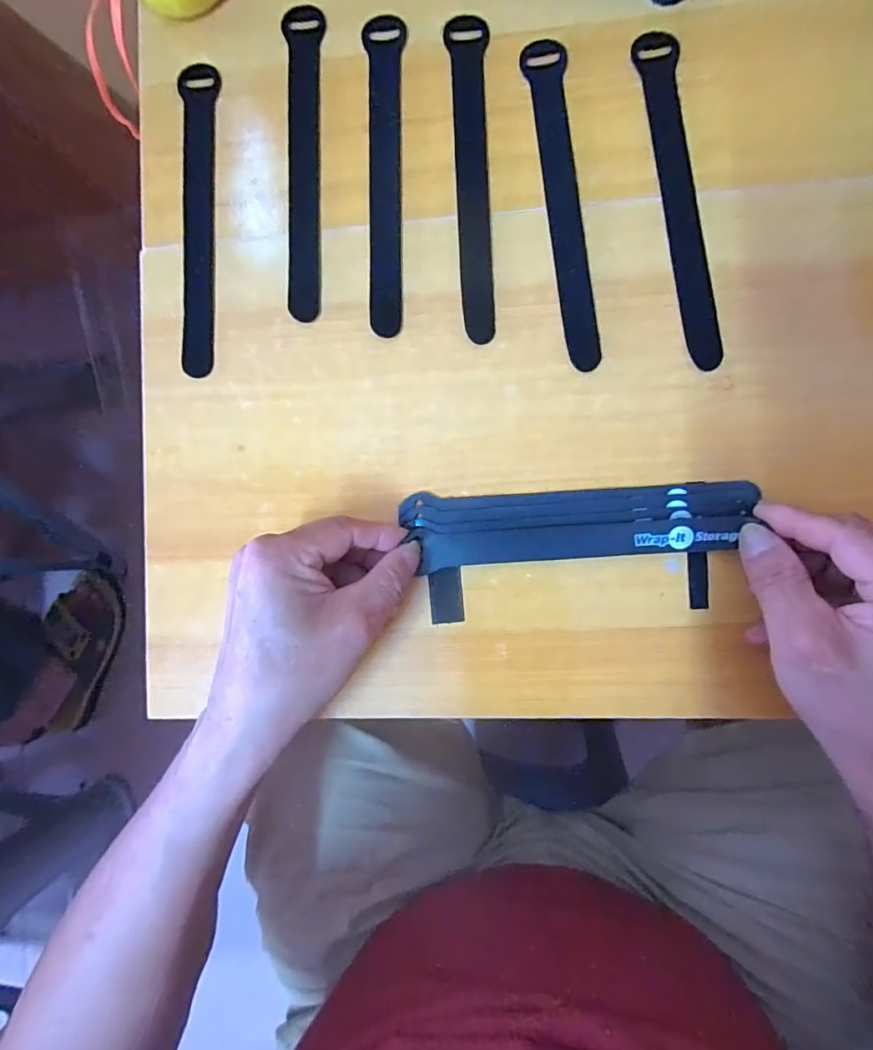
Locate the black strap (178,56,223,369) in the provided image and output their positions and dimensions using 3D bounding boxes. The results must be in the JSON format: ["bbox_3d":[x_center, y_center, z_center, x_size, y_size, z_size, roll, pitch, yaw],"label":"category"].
[{"bbox_3d":[-0.150,-0.194,0.311,0.023,0.004,0.200,-2,88,-4],"label":"black strap"}]

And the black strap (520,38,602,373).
[{"bbox_3d":[0.075,-0.187,0.287,0.023,0.004,0.194,-9,89,6],"label":"black strap"}]

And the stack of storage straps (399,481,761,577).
[{"bbox_3d":[0.078,0.000,0.281,0.189,0.012,0.041,-4,89,8],"label":"stack of storage straps"}]

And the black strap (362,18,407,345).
[{"bbox_3d":[-0.032,-0.213,0.298,0.023,0.004,0.194,1,89,6],"label":"black strap"}]

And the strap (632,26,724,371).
[{"bbox_3d":[0.139,-0.186,0.282,0.022,0.004,0.194,-8,89,6],"label":"strap"}]

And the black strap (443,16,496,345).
[{"bbox_3d":[0.021,-0.207,0.292,0.023,0.004,0.193,-1,89,6],"label":"black strap"}]

